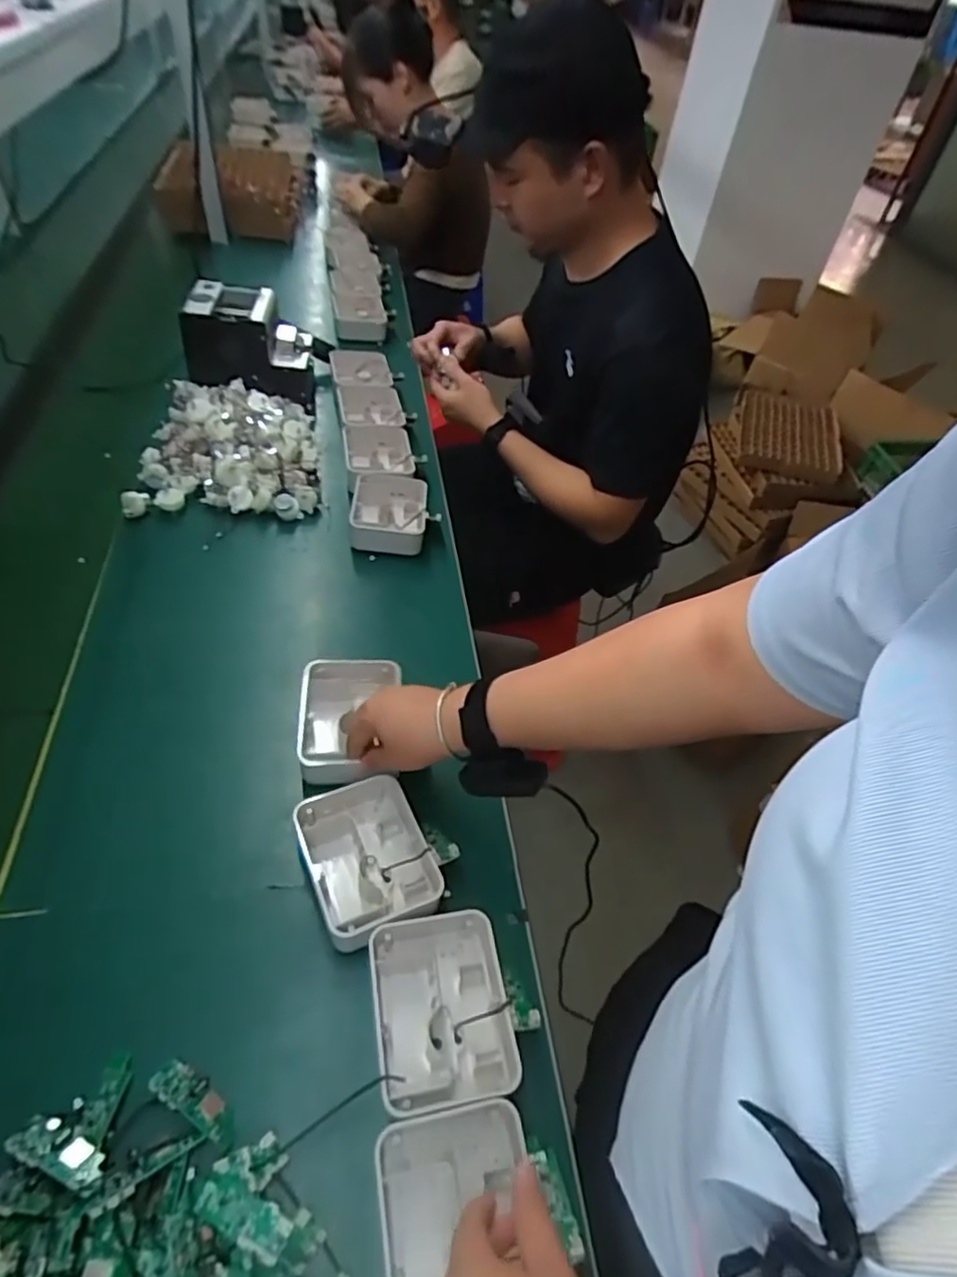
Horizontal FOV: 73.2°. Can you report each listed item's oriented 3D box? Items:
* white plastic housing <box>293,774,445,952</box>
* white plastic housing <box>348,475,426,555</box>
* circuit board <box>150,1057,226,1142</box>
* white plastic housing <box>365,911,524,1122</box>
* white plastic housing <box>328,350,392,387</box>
[{"bbox_3d":[-0.099,0.194,0.574,0.101,0.044,0.138,-16,52,-20],"label":"white plastic housing"},{"bbox_3d":[-0.125,-0.178,0.910,0.104,0.042,0.136,3,48,-4],"label":"white plastic housing"},{"bbox_3d":[-0.200,0.321,0.452,0.062,0.007,0.024,30,34,12],"label":"circuit board"},{"bbox_3d":[-0.028,0.287,0.501,0.100,0.042,0.127,-4,48,-10],"label":"white plastic housing"},{"bbox_3d":[-0.209,-0.478,1.143,0.098,0.027,0.073,-5,84,-17],"label":"white plastic housing"}]

